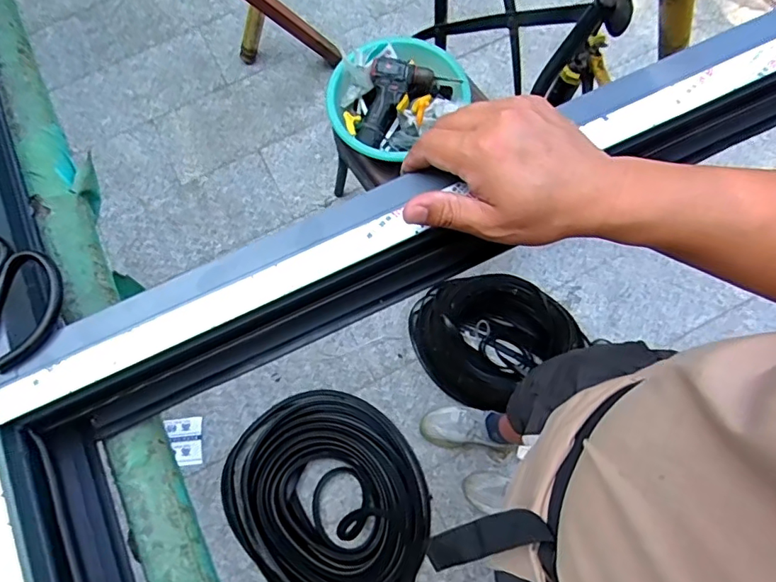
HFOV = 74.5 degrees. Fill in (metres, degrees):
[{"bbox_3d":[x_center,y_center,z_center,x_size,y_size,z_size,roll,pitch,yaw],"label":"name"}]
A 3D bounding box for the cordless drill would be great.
[{"bbox_3d":[0.038,-0.423,1.158,0.188,0.082,0.206,17,75,8],"label":"cordless drill"}]

